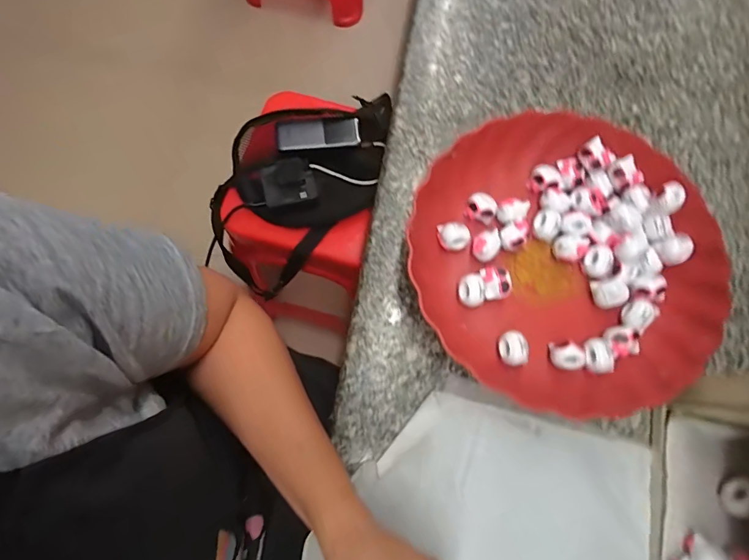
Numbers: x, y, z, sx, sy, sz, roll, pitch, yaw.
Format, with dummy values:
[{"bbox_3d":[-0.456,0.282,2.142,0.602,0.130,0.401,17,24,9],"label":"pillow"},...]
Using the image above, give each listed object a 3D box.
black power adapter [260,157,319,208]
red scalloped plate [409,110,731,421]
[{"bbox_3d":[-0.129,-0.148,0.597,0.077,0.031,0.071,0,75,-2],"label":"black power adapter"},{"bbox_3d":[0.151,-0.018,0.327,0.223,0.048,0.233,0,74,-1],"label":"red scalloped plate"}]

